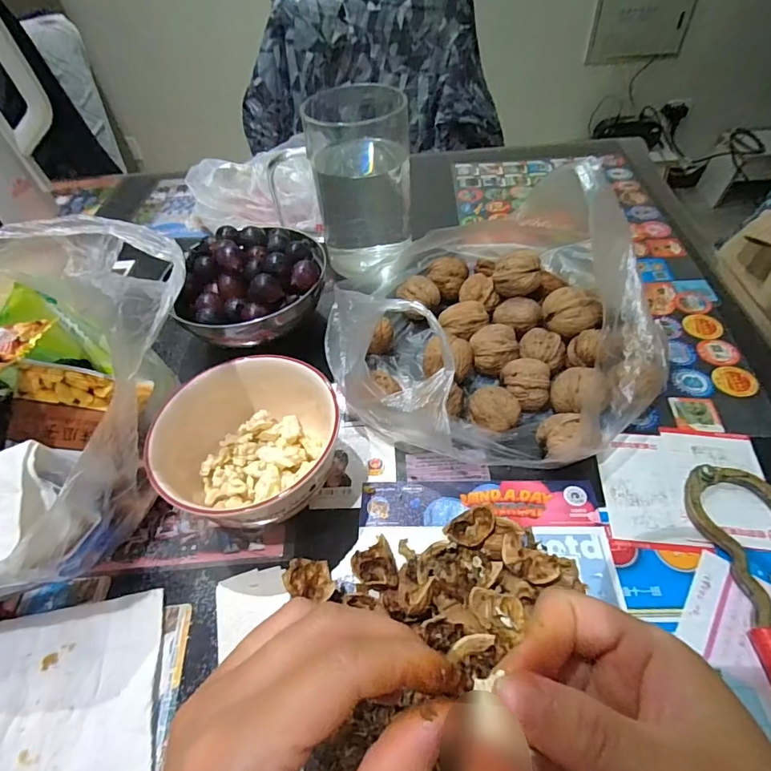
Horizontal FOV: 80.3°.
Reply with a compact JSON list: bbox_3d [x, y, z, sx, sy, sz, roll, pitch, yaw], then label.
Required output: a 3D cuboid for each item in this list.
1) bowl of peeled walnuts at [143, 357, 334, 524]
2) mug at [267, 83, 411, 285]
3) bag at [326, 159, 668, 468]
[{"bbox_3d":[-0.087,0.039,0.305,0.103,0.068,0.096,-3,50,3],"label":"bowl of peeled walnuts"},{"bbox_3d":[-0.041,-0.184,0.430,0.127,0.145,0.079,0,50,6],"label":"mug"},{"bbox_3d":[0.077,-0.042,0.342,0.211,0.095,0.218,-35,55,-22],"label":"bag"}]

